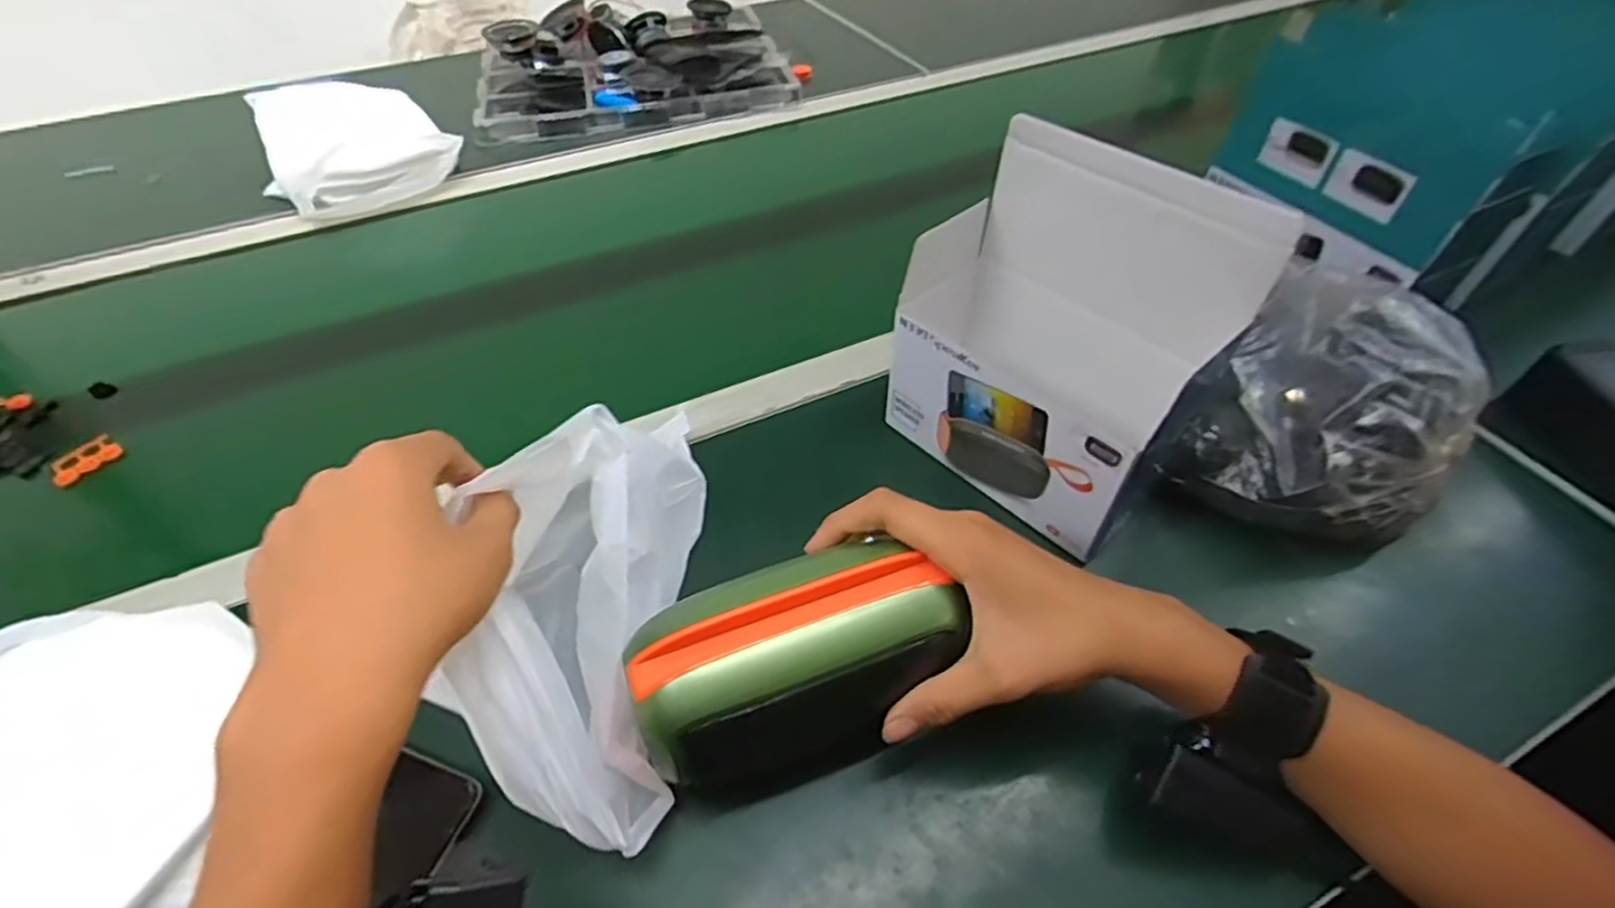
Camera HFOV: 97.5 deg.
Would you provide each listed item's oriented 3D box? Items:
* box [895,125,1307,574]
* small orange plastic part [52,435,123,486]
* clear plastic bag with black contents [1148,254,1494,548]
[{"bbox_3d":[0.132,-0.075,0.430,0.089,0.190,0.199,-35,56,-26],"label":"box"},{"bbox_3d":[-0.521,0.005,0.511,0.020,0.013,0.042,27,55,23],"label":"small orange plastic part"},{"bbox_3d":[0.319,-0.026,0.433,0.144,0.093,0.141,-36,56,-26],"label":"clear plastic bag with black contents"}]

